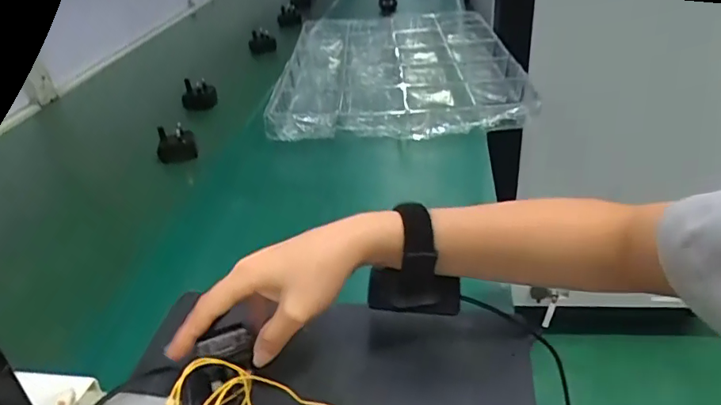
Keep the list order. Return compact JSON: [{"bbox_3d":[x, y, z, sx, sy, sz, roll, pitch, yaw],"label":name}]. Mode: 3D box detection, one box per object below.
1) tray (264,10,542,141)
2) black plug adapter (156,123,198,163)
[{"bbox_3d":[0.066,-0.226,0.895,0.373,0.055,0.514,-1,33,3],"label":"tray"},{"bbox_3d":[-0.243,-0.076,0.700,0.050,0.041,0.046,-15,34,-18],"label":"black plug adapter"}]

